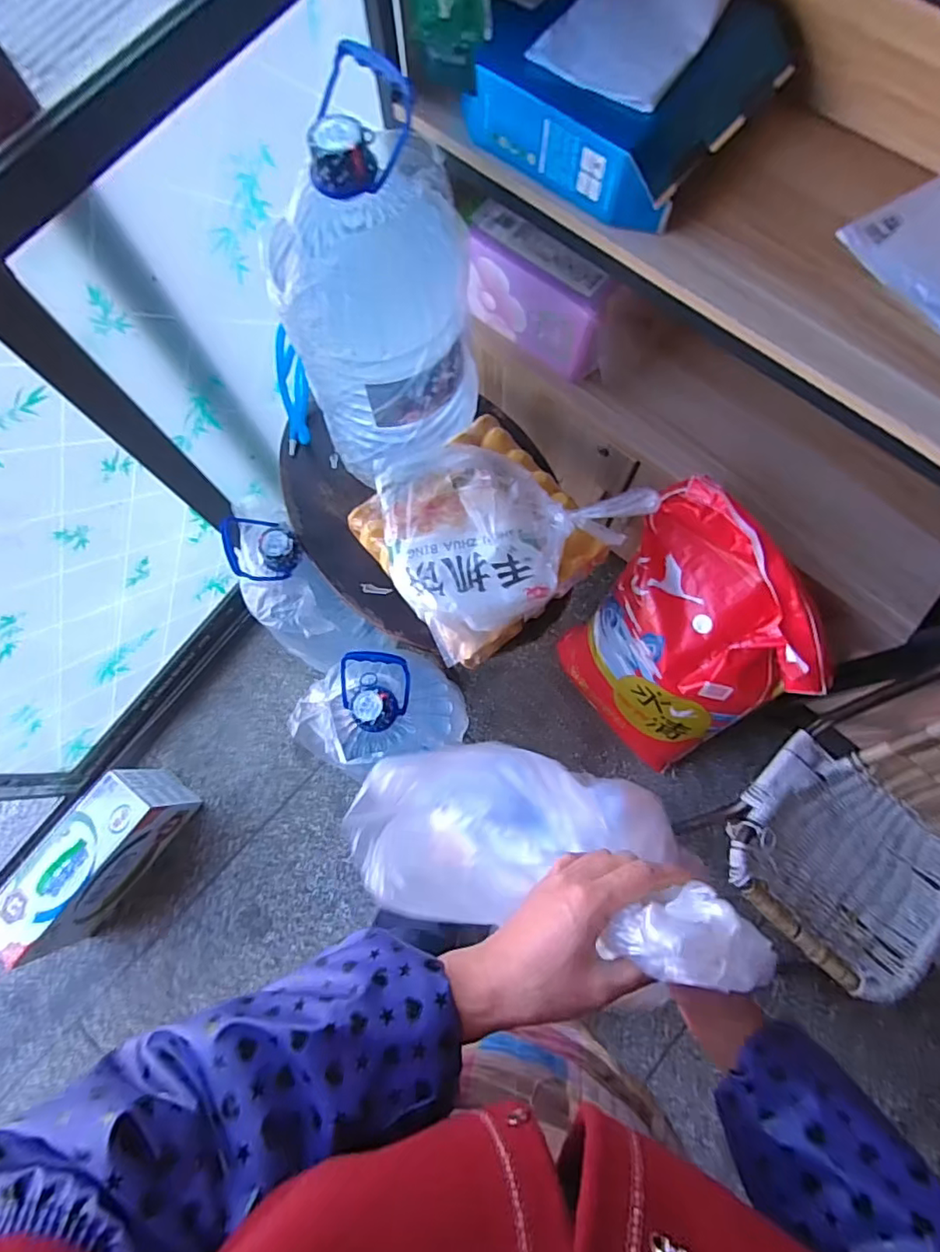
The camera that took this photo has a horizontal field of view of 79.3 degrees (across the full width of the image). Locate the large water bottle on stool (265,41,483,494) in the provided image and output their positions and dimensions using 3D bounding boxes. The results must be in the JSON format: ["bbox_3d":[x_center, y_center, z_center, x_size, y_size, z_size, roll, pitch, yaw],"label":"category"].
[{"bbox_3d":[-0.127,-0.429,0.771,0.254,0.406,0.261,-7,77,0],"label":"large water bottle on stool"}]

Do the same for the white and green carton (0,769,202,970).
[{"bbox_3d":[-0.740,0.467,1.124,0.128,0.209,0.365,37,81,9],"label":"white and green carton"}]

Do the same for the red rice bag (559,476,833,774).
[{"bbox_3d":[0.352,0.048,1.003,0.253,0.507,0.369,-41,79,-7],"label":"red rice bag"}]

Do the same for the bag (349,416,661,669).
[{"bbox_3d":[0.015,-0.149,0.815,0.305,0.137,0.290,-37,79,-7],"label":"bag"}]

